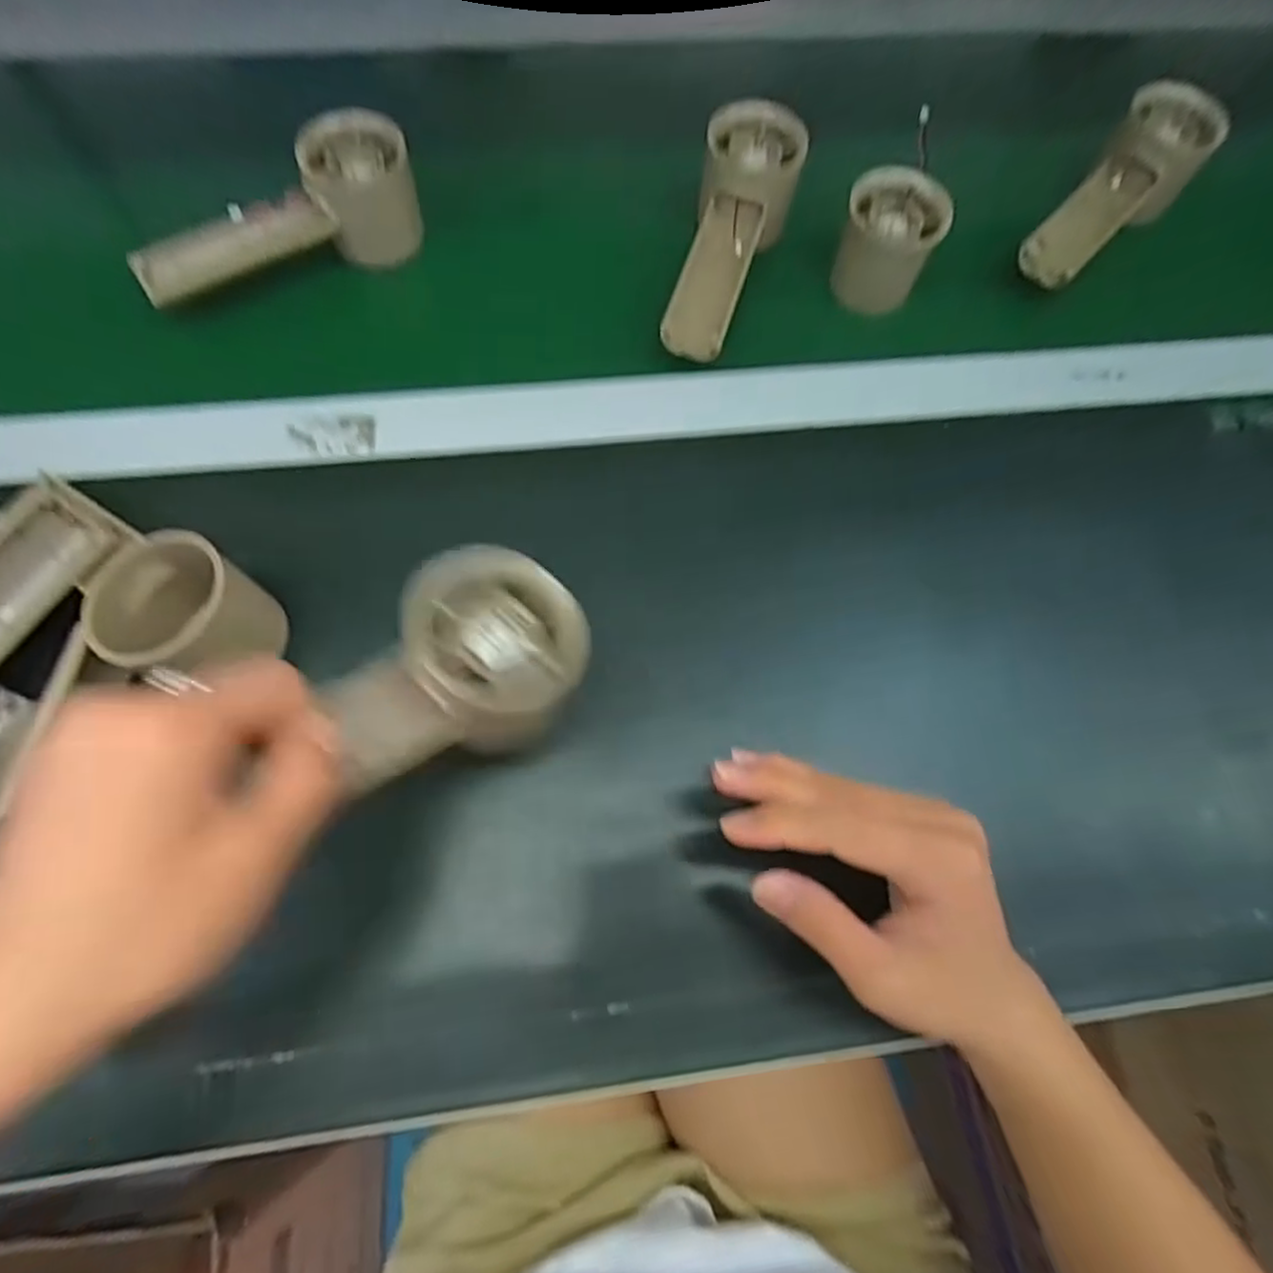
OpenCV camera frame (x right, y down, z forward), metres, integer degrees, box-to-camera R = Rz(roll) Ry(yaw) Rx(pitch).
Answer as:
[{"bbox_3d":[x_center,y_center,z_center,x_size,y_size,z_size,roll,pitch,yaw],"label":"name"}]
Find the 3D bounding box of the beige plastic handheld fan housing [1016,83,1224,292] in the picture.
[{"bbox_3d":[0.293,-0.267,0.428,0.056,0.047,0.149,37,73,10],"label":"beige plastic handheld fan housing"}]

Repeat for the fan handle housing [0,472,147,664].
[{"bbox_3d":[-0.266,-0.016,0.297,0.018,0.038,0.113,21,58,5],"label":"fan handle housing"}]

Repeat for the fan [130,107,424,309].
[{"bbox_3d":[-0.200,-0.235,0.394,0.154,0.058,0.046,-23,73,-10],"label":"fan"}]

